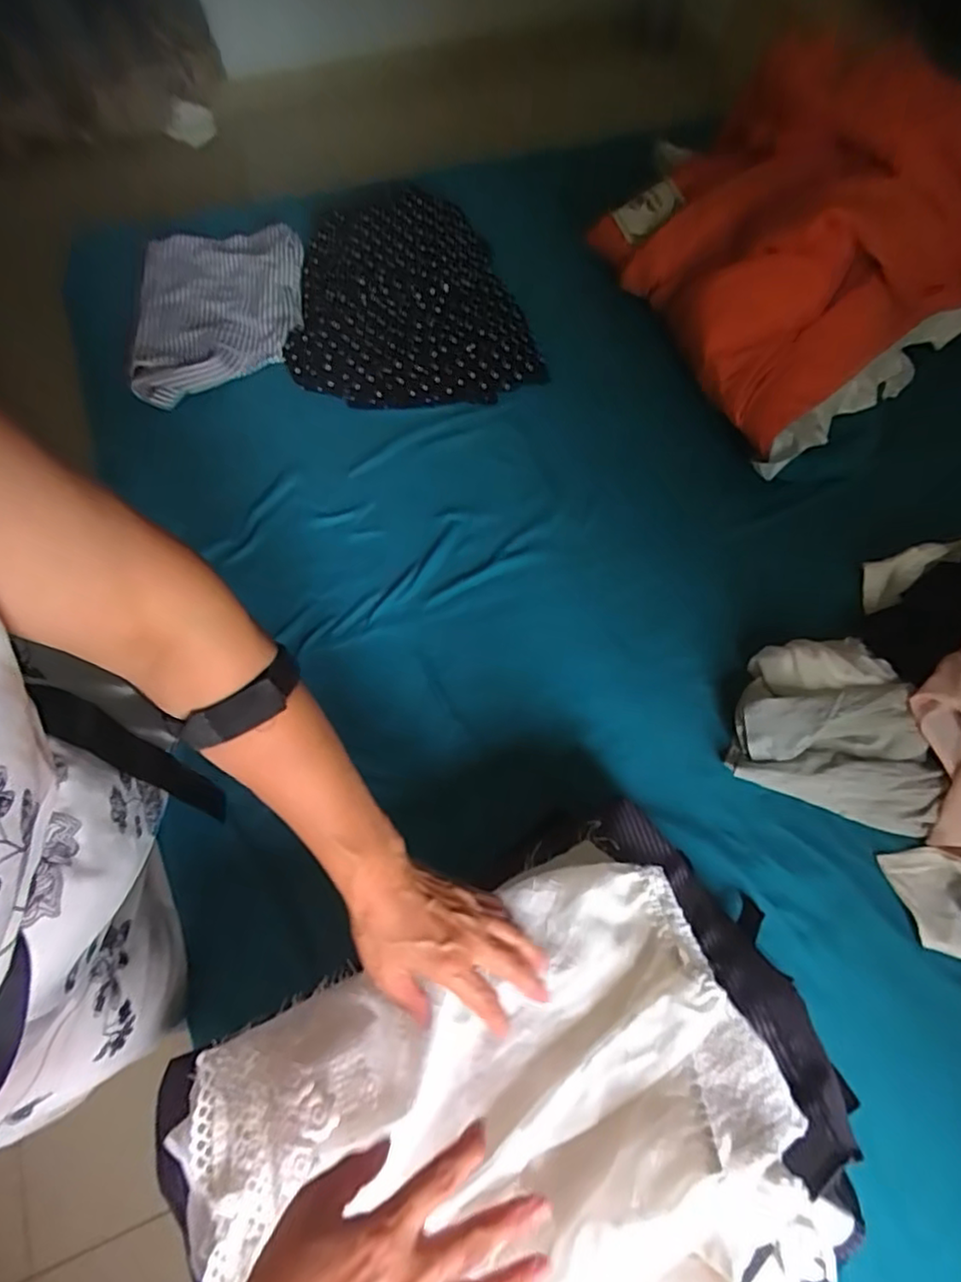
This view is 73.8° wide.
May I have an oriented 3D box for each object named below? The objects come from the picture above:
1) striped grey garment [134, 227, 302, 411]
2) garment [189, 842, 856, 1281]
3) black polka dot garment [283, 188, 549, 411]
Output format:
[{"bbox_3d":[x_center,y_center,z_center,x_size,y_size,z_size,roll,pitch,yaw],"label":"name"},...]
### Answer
[{"bbox_3d":[-0.421,-0.539,1.033,0.268,0.052,0.382,-10,64,-2],"label":"striped grey garment"},{"bbox_3d":[0.020,0.349,0.422,0.378,0.093,0.317,-25,65,-9],"label":"garment"},{"bbox_3d":[-0.127,-0.545,1.025,0.373,0.090,0.418,-14,64,-4],"label":"black polka dot garment"}]

